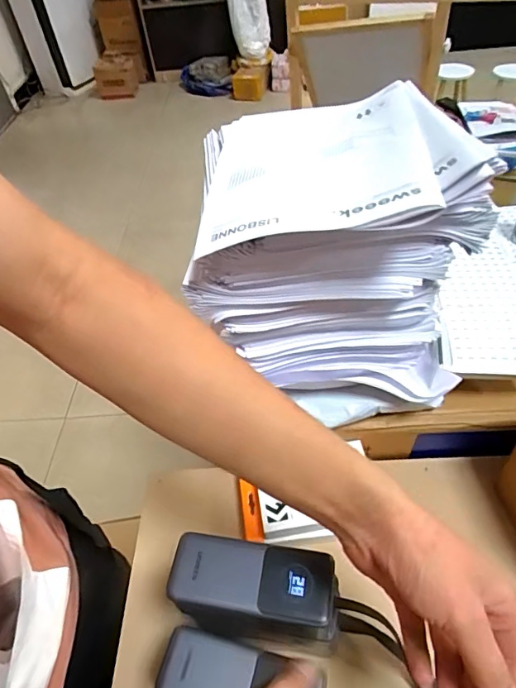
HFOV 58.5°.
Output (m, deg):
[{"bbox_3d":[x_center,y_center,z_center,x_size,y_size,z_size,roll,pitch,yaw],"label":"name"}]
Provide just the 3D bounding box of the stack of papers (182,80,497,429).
[{"bbox_3d":[0.078,-0.126,0.544,0.273,0.242,0.339,-2,48,5],"label":"stack of papers"}]

